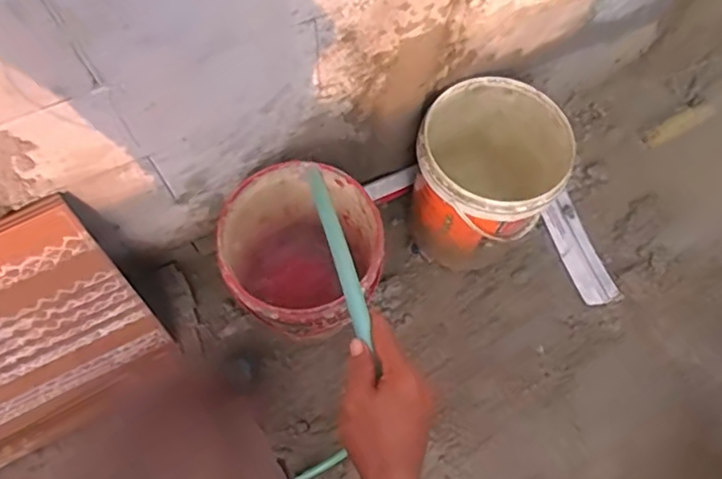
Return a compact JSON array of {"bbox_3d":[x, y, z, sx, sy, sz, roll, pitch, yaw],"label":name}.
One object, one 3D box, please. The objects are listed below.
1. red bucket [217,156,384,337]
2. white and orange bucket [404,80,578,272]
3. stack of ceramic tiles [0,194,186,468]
[{"bbox_3d":[-0.116,0.057,1.344,0.318,0.360,0.312,0,67,0],"label":"red bucket"},{"bbox_3d":[0.282,-0.127,1.438,0.303,0.392,0.323,1,70,-1],"label":"white and orange bucket"},{"bbox_3d":[-0.683,0.223,1.188,0.508,0.572,0.050,-29,54,-13],"label":"stack of ceramic tiles"}]

